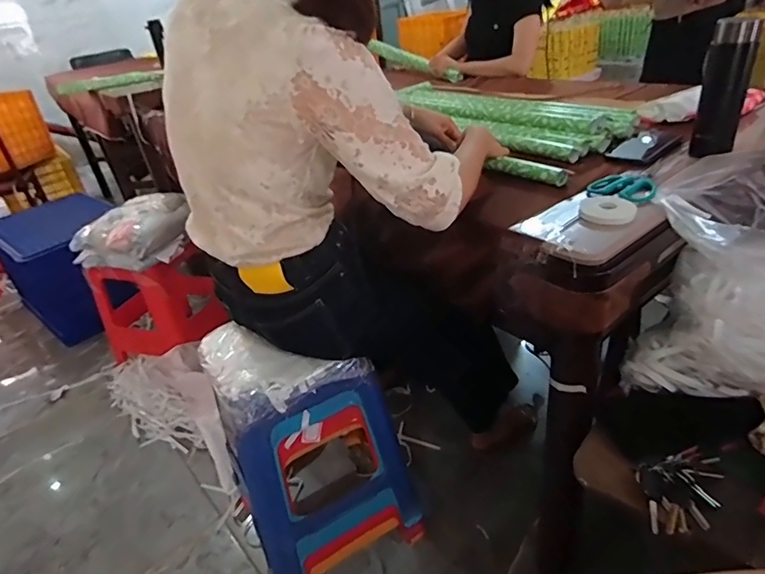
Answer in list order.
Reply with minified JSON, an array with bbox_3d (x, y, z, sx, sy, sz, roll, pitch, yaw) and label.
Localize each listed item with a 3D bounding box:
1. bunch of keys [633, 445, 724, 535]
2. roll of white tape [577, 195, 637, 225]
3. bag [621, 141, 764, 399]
[{"bbox_3d":[0.375,0.255,0.617,0.102,0.030,0.098,-7,50,6],"label":"bunch of keys"},{"bbox_3d":[0.324,-0.113,0.704,0.075,0.016,0.073,7,34,24],"label":"roll of white tape"},{"bbox_3d":[0.506,-0.012,0.674,0.279,0.276,0.226,3,33,19],"label":"bag"}]

